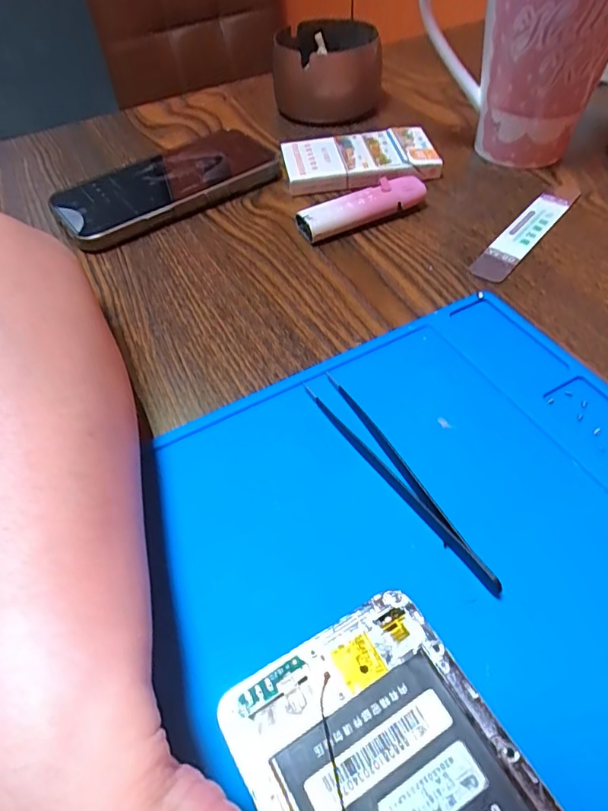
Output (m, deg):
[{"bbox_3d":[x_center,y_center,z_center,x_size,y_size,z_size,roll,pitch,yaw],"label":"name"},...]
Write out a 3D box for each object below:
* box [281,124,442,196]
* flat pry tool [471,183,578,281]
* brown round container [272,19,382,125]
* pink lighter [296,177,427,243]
[{"bbox_3d":[0.039,-0.171,0.356,0.104,0.016,0.056,-7,52,-2],"label":"box"},{"bbox_3d":[0.136,-0.108,0.307,0.019,0.004,0.115,32,60,25],"label":"flat pry tool"},{"bbox_3d":[0.018,-0.277,0.416,0.084,0.045,0.088,-1,52,2],"label":"brown round container"},{"bbox_3d":[0.037,-0.123,0.318,0.082,0.018,0.021,-20,54,-12],"label":"pink lighter"}]

